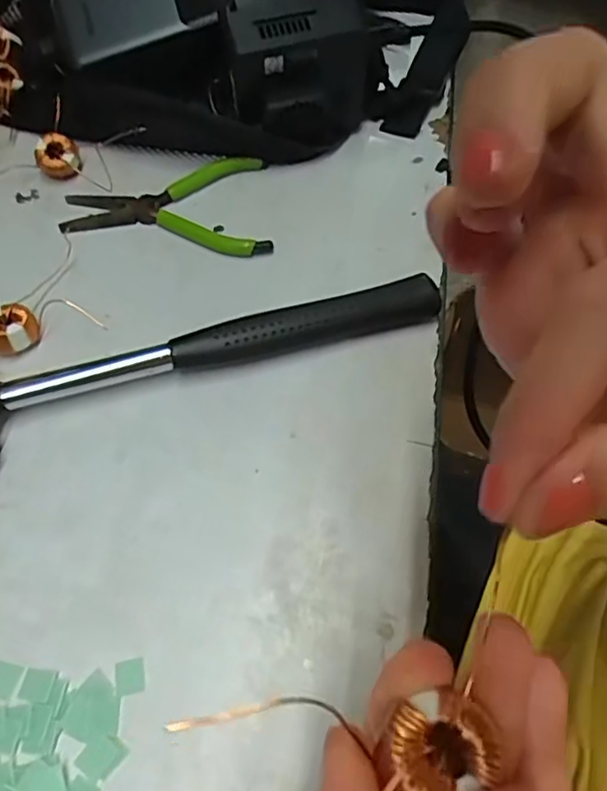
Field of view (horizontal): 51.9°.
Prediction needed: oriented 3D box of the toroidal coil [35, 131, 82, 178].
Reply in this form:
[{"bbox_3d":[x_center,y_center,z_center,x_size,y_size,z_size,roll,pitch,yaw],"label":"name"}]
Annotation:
[{"bbox_3d":[-0.147,-0.142,0.374,0.024,0.020,0.022,0,58,-1],"label":"toroidal coil"}]

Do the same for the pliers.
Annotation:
[{"bbox_3d":[-0.076,-0.115,0.362,0.119,0.009,0.073,5,56,2],"label":"pliers"}]

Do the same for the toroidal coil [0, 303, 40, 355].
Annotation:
[{"bbox_3d":[-0.143,-0.032,0.304,0.024,0.016,0.021,-25,60,-17],"label":"toroidal coil"}]

